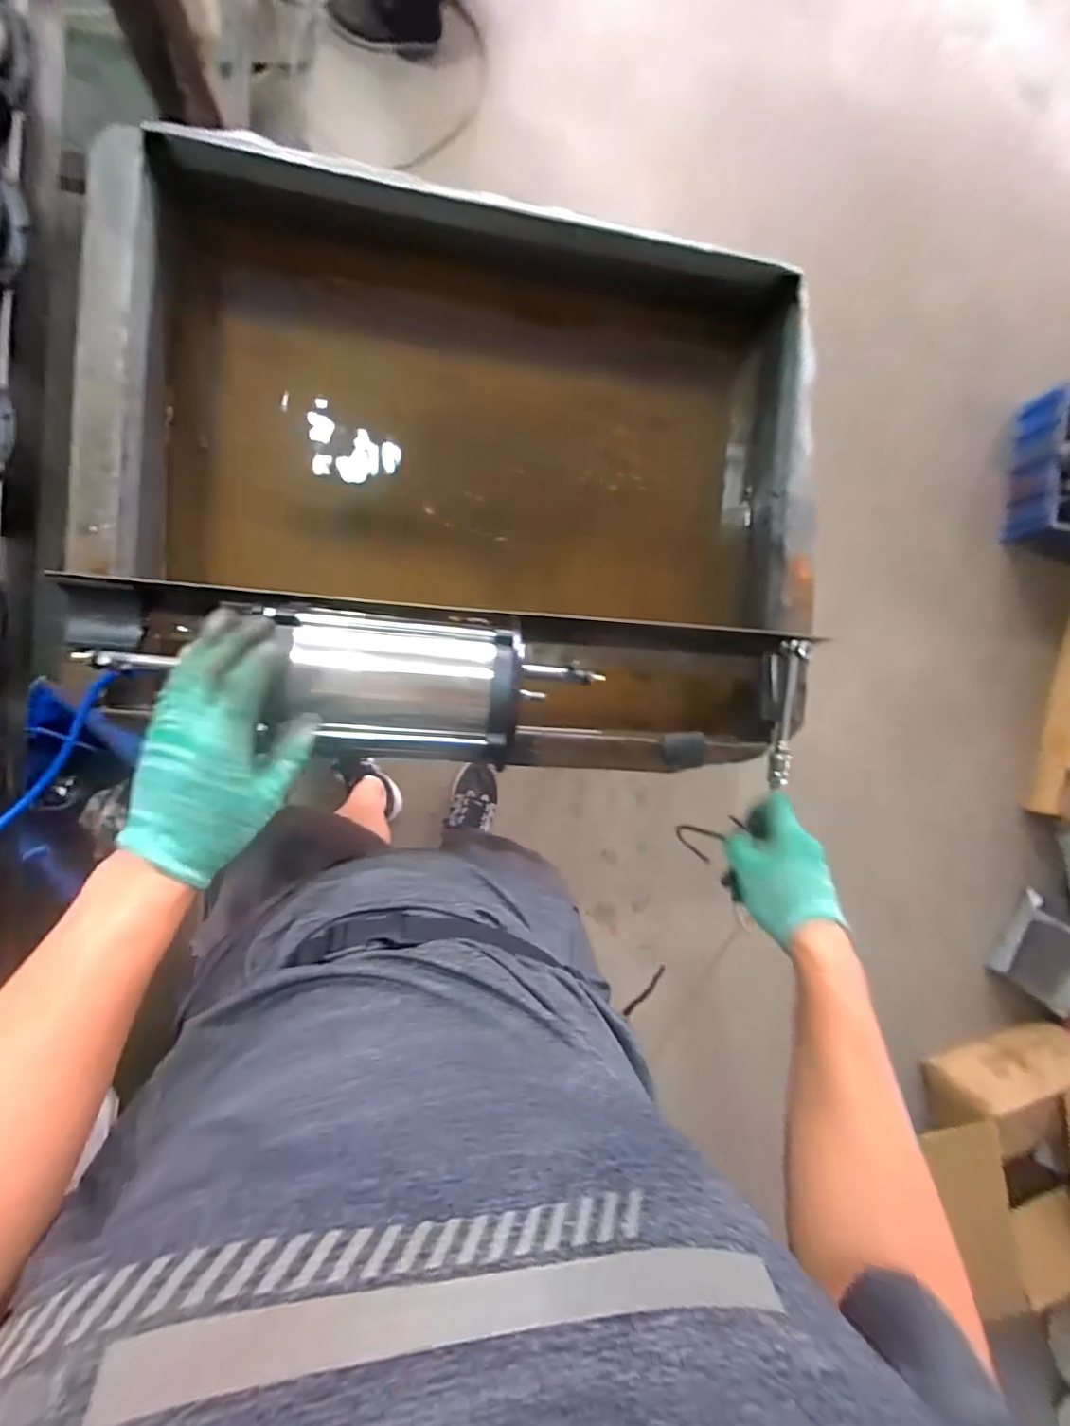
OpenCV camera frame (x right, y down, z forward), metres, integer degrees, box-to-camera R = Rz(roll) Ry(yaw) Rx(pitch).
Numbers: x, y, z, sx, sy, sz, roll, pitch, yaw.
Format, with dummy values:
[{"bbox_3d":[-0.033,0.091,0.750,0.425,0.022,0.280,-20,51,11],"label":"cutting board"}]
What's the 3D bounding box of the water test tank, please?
[{"bbox_3d":[-0.066,-0.275,0.711,0.753,0.266,0.611,6,91,-9],"label":"water test tank"}]

